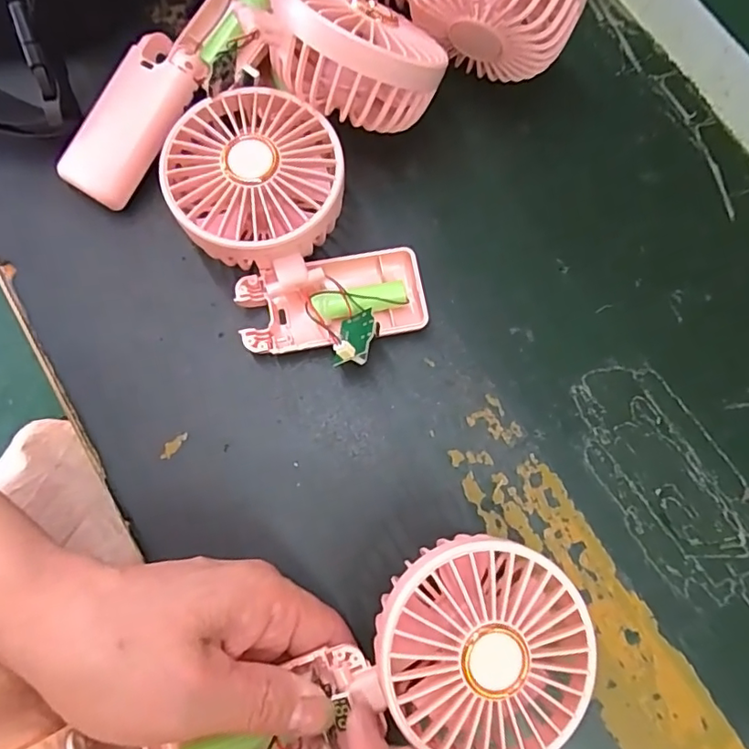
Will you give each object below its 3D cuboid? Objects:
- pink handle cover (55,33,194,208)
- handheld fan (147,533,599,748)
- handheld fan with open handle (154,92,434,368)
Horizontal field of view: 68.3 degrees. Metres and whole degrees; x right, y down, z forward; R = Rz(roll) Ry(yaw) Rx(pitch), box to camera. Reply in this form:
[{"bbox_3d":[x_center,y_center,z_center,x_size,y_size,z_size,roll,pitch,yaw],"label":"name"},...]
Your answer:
[{"bbox_3d":[-0.130,-0.135,0.294,0.043,0.011,0.090,33,94,8],"label":"pink handle cover"},{"bbox_3d":[-0.001,0.133,0.226,0.185,0.031,0.086,-25,78,2],"label":"handheld fan"},{"bbox_3d":[-0.044,-0.069,0.281,0.094,0.050,0.147,-37,79,-8],"label":"handheld fan with open handle"}]

